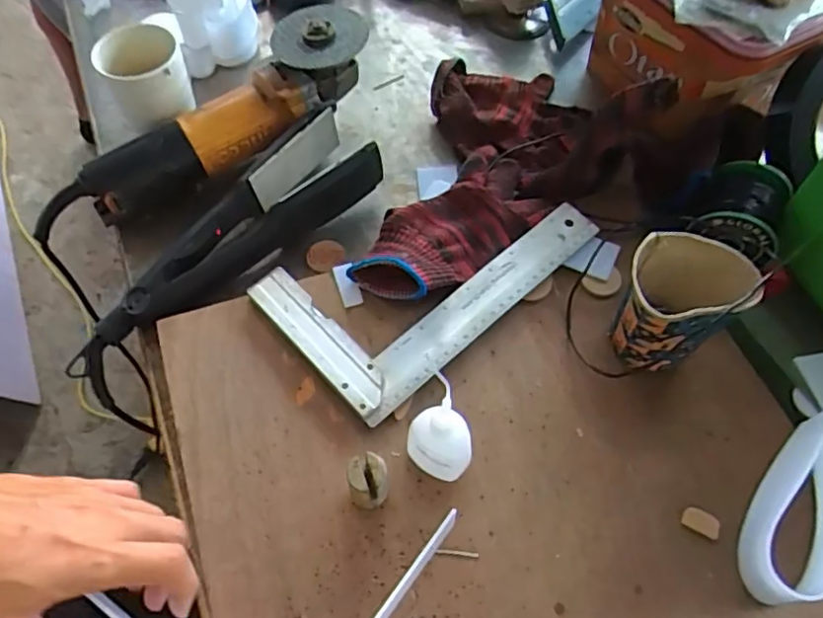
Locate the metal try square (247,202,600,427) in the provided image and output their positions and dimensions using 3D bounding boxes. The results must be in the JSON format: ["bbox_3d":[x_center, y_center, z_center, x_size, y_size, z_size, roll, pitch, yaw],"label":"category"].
[{"bbox_3d":[0.016,-0.033,0.504,0.255,0.023,0.146,-39,66,-18],"label":"metal try square"}]

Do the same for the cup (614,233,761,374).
[{"bbox_3d":[0.187,0.005,0.435,0.076,0.097,0.071,-1,61,1],"label":"cup"}]

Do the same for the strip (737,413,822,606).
[{"bbox_3d":[0.258,0.130,0.397,0.052,0.046,0.131,37,66,19],"label":"strip"}]

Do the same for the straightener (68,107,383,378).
[{"bbox_3d":[-0.149,-0.059,0.502,0.072,0.057,0.289,39,66,20],"label":"straightener"}]

